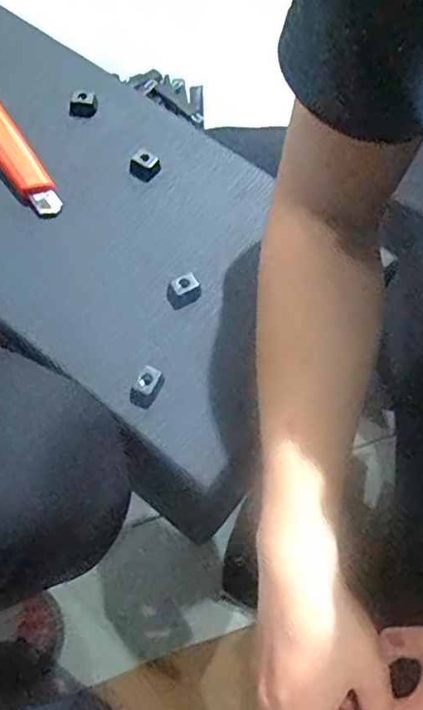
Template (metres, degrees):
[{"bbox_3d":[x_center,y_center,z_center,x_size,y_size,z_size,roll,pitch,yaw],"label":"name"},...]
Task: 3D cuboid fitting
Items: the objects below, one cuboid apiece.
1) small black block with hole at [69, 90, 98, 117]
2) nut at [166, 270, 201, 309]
[{"bbox_3d":[-0.113,-0.220,0.518,0.024,0.012,0.020,-9,59,-8],"label":"small black block with hole"},{"bbox_3d":[-0.020,-0.048,0.442,0.025,0.015,0.018,-30,64,-19],"label":"nut"}]

